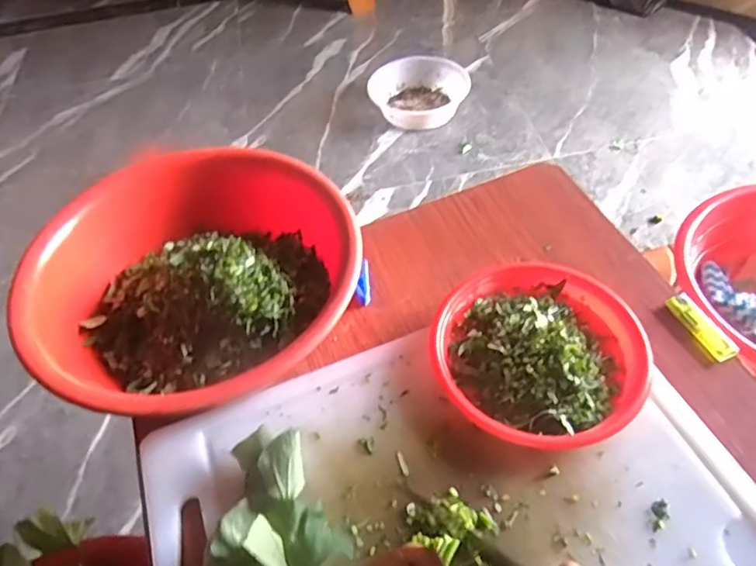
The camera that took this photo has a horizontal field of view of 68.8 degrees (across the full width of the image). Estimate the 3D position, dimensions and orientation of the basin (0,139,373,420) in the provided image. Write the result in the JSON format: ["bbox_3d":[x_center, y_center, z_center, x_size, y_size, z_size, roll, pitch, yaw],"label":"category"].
[{"bbox_3d":[-0.182,0.001,0.572,0.315,0.093,0.311,-1,50,1],"label":"basin"}]

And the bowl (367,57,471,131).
[{"bbox_3d":[0.117,-0.574,1.666,0.232,0.105,0.261,31,61,25],"label":"bowl"}]

